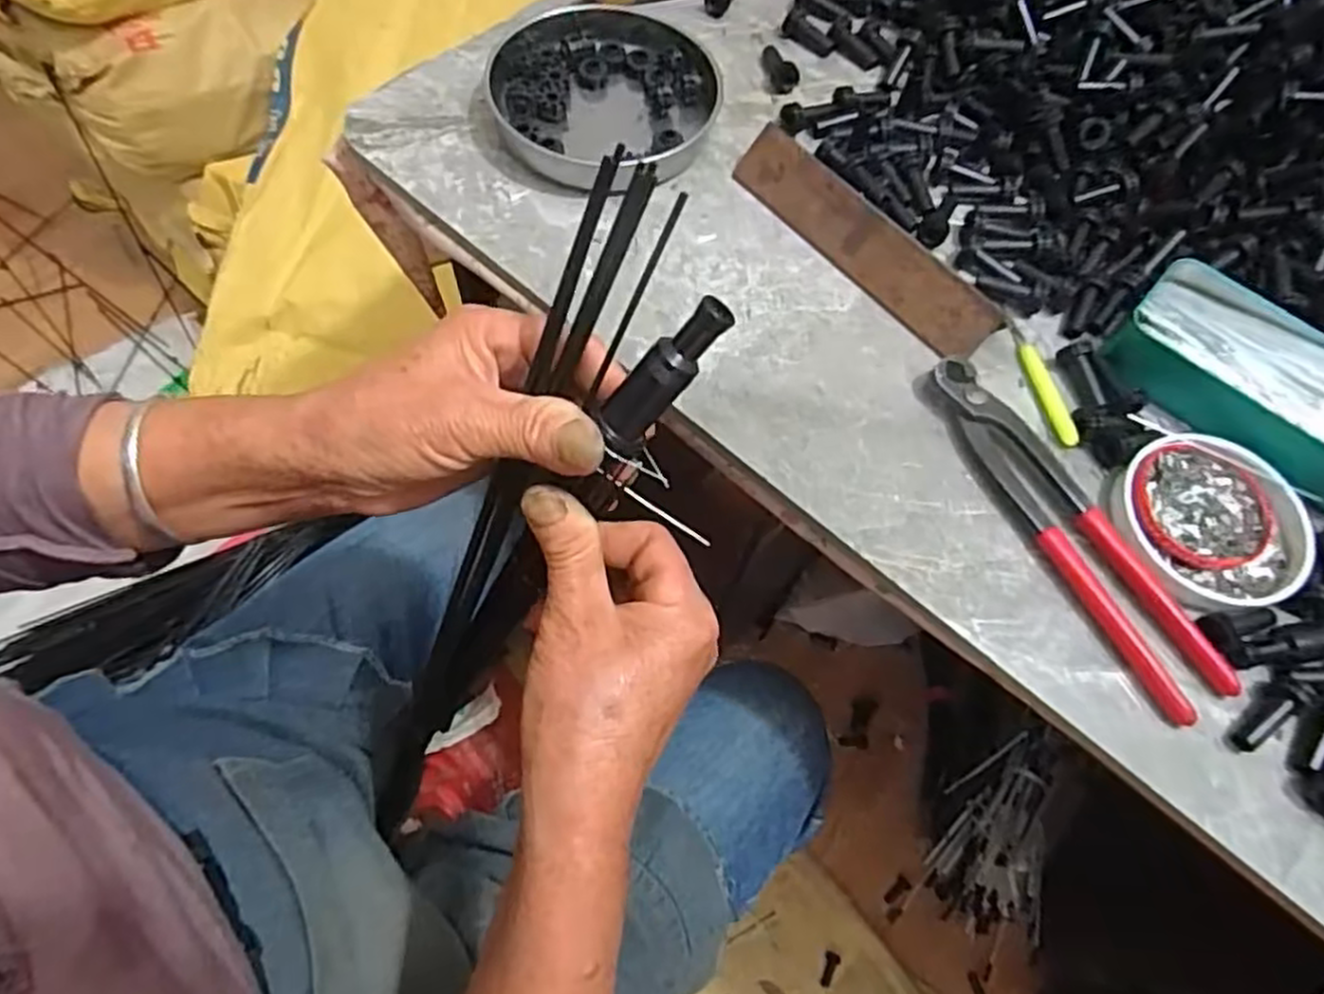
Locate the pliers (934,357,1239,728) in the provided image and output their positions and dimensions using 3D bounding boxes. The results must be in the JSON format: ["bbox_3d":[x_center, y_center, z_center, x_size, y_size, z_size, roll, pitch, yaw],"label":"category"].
[{"bbox_3d":[0.198,0.012,0.370,0.037,0.013,0.194,-26,69,-15],"label":"pliers"}]

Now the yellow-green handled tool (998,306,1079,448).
[{"bbox_3d":[0.203,-0.068,0.411,0.009,0.008,0.092,-7,65,-7],"label":"yellow-green handled tool"}]

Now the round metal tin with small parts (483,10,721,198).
[{"bbox_3d":[-0.035,-0.248,0.468,0.131,0.019,0.132,1,65,-3],"label":"round metal tin with small parts"}]

